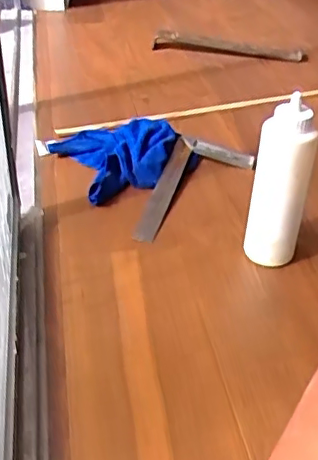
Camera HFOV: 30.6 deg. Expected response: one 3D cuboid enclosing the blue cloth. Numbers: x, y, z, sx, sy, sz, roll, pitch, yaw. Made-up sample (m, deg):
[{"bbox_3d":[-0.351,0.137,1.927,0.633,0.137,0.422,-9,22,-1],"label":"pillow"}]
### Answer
[{"bbox_3d":[-0.057,-0.125,0.889,0.185,0.045,0.168,-21,43,-29],"label":"blue cloth"}]

